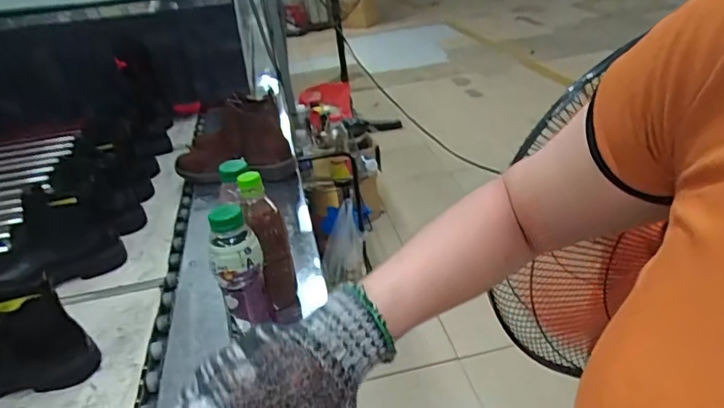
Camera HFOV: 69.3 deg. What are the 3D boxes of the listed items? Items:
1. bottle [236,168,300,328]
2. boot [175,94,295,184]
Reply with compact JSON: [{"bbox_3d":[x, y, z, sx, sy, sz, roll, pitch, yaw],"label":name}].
[{"bbox_3d":[-0.125,0.065,0.728,0.052,0.213,0.056,-12,30,-10],"label":"bottle"},{"bbox_3d":[-0.288,-0.143,1.165,0.258,0.161,0.108,3,31,14],"label":"boot"}]

